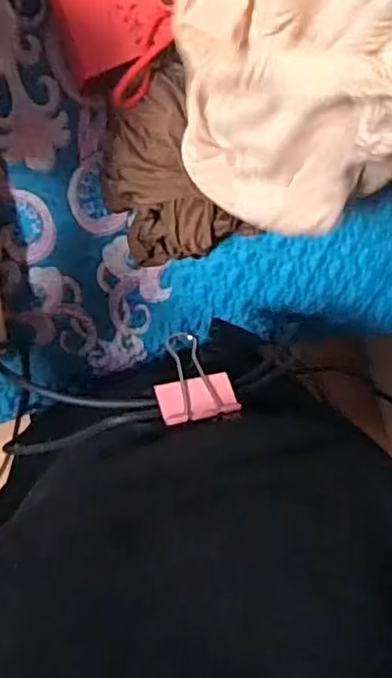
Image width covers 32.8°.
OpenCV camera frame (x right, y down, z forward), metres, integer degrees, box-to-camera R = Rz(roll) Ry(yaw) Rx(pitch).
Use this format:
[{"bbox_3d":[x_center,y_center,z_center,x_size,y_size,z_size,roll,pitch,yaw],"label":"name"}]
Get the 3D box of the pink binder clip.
[{"bbox_3d":[-0.006,0.025,0.367,0.041,0.021,0.052,-16,63,-19],"label":"pink binder clip"}]

